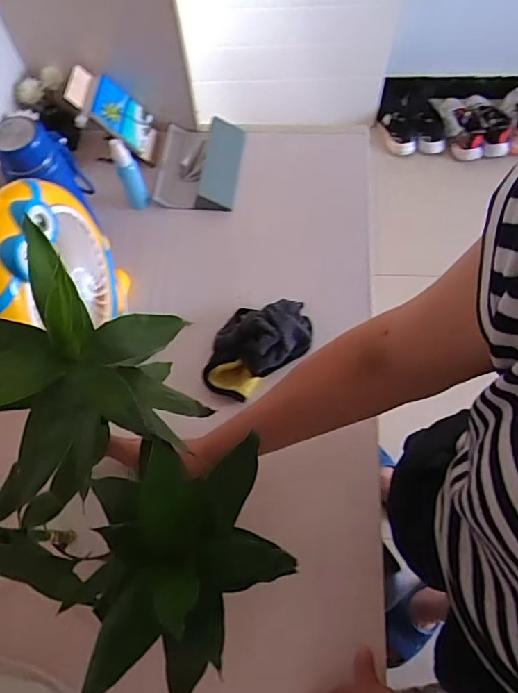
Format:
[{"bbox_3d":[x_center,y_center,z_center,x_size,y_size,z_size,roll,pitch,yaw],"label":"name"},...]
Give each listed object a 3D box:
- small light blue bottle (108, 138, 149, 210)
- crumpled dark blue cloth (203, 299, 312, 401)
[{"bbox_3d":[-0.196,-0.260,0.782,0.030,0.121,0.032,-19,66,-6],"label":"small light blue bottle"},{"bbox_3d":[-0.006,-0.009,0.687,0.169,0.042,0.101,-39,69,-14],"label":"crumpled dark blue cloth"}]

